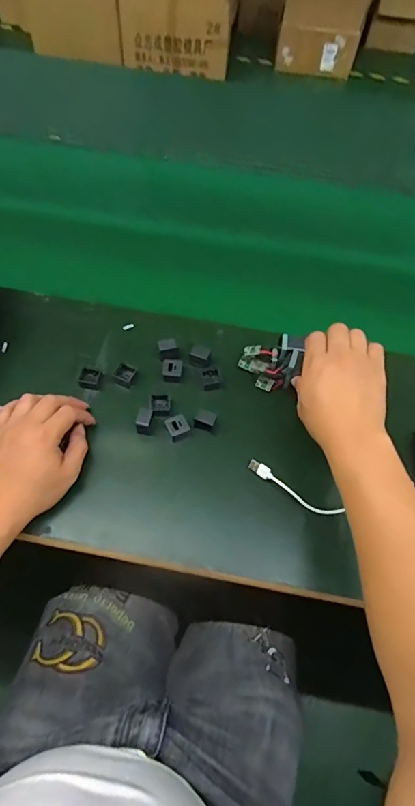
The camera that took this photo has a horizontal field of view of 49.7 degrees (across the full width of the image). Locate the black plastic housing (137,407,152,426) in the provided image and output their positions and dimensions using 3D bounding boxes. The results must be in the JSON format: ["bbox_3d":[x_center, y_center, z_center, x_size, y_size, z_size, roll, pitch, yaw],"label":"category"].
[{"bbox_3d":[-0.075,0.020,0.540,0.016,0.018,0.022,11,59,4],"label":"black plastic housing"}]

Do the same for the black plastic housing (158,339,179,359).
[{"bbox_3d":[-0.051,-0.072,0.590,0.024,0.019,0.019,-11,60,-10],"label":"black plastic housing"}]

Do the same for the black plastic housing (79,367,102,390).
[{"bbox_3d":[-0.150,-0.032,0.578,0.026,0.012,0.027,8,59,2],"label":"black plastic housing"}]

